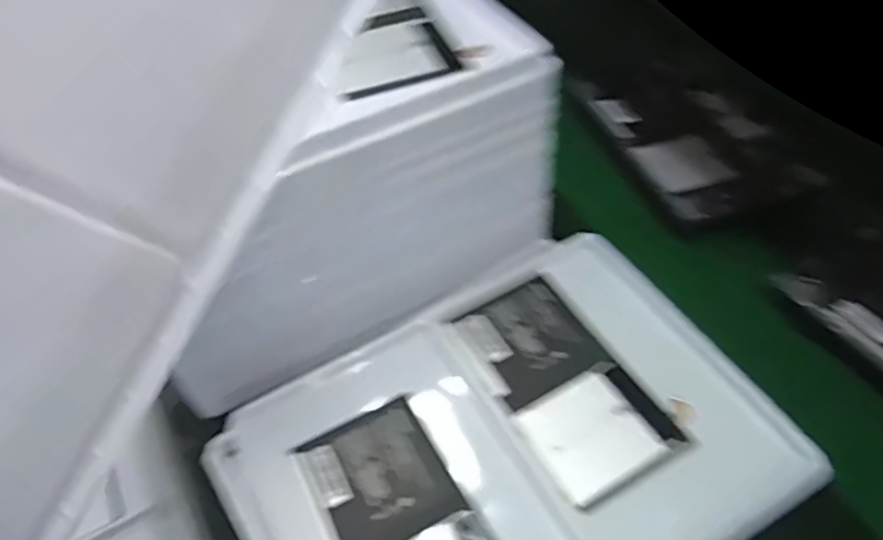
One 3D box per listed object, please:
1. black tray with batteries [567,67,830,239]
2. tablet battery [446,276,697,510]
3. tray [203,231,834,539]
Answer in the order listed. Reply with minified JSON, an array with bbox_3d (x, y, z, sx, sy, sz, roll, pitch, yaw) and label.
[{"bbox_3d":[0.246,-0.138,0.664,0.169,0.016,0.246,-18,50,-11],"label":"black tray with batteries"},{"bbox_3d":[0.087,0.078,0.471,0.094,0.008,0.167,-25,52,-17],"label":"tablet battery"},{"bbox_3d":[0.043,0.119,0.437,0.339,0.021,0.246,-26,52,-18],"label":"tray"}]

